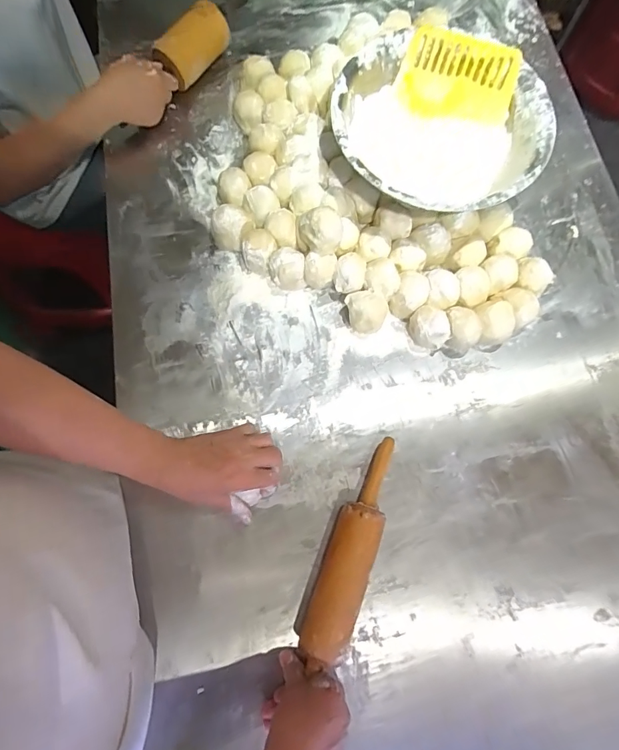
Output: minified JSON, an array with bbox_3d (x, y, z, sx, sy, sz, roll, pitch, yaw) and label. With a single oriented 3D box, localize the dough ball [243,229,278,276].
[{"bbox_3d":[-0.070,-0.174,0.598,0.044,0.041,0.054,4,75,0],"label":"dough ball"}]

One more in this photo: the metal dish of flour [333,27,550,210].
[{"bbox_3d":[0.169,-0.320,0.580,0.274,0.089,0.262,0,75,-1],"label":"metal dish of flour"}]

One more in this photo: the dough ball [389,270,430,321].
[{"bbox_3d":[0.140,-0.112,0.596,0.044,0.045,0.056,20,76,4],"label":"dough ball"}]

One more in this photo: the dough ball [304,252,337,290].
[{"bbox_3d":[0.015,-0.140,0.591,0.043,0.046,0.039,4,75,-1],"label":"dough ball"}]

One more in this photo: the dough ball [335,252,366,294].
[{"bbox_3d":[0.057,-0.137,0.597,0.039,0.046,0.054,9,75,1],"label":"dough ball"}]

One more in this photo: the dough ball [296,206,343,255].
[{"bbox_3d":[0.013,-0.190,0.565,0.056,0.048,0.050,-7,76,-3],"label":"dough ball"}]

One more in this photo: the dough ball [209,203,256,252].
[{"bbox_3d":[-0.111,-0.211,0.609,0.057,0.050,0.049,-29,78,-9],"label":"dough ball"}]

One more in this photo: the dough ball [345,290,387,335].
[{"bbox_3d":[0.078,-0.085,0.582,0.050,0.052,0.054,0,75,-1],"label":"dough ball"}]

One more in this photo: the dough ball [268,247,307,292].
[{"bbox_3d":[-0.031,-0.148,0.592,0.048,0.056,0.047,0,75,-1],"label":"dough ball"}]

